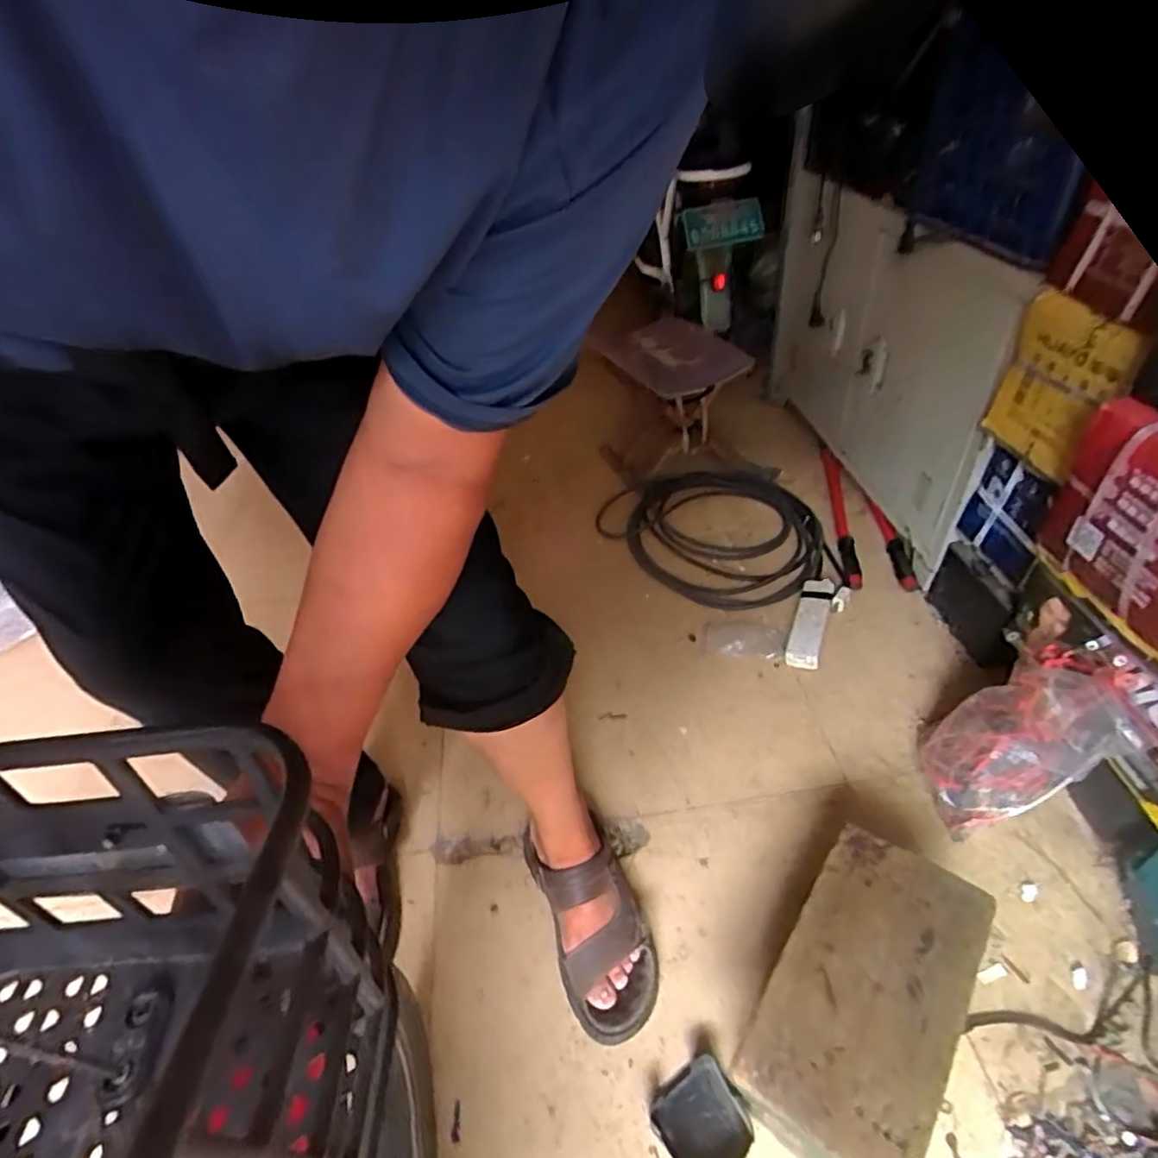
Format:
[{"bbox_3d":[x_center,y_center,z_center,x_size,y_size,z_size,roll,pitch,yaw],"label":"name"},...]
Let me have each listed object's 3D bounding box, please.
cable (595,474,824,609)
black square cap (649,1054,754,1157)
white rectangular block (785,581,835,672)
[{"bbox_3d":[0.302,-0.118,1.335,0.399,0.035,0.476,-23,47,-18],"label":"cable"},{"bbox_3d":[0.130,0.564,0.653,0.087,0.030,0.086,-30,49,-24],"label":"black square cap"},{"bbox_3d":[0.409,0.072,1.109,0.053,0.029,0.194,15,47,19],"label":"white rectangular block"}]

